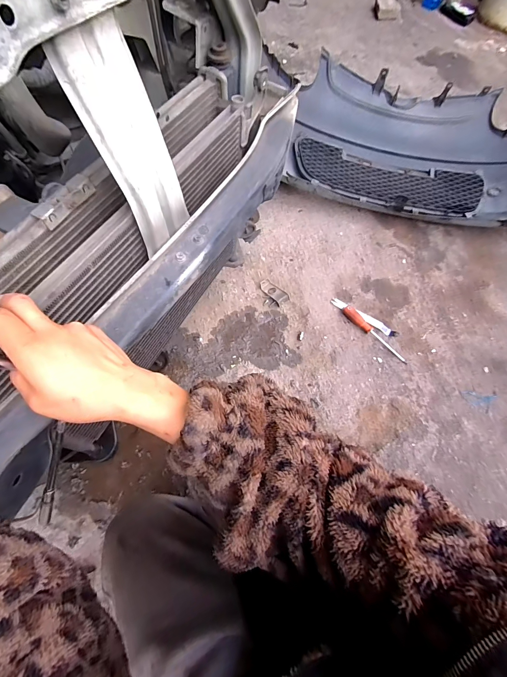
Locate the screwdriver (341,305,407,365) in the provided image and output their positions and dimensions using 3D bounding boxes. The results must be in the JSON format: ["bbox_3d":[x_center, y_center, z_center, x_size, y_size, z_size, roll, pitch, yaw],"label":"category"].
[{"bbox_3d":[0.394,-0.019,0.990,0.248,0.039,0.034,40,68,13],"label":"screwdriver"}]

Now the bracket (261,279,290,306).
[{"bbox_3d":[0.072,-0.160,1.042,0.048,0.022,0.105,-39,74,-20],"label":"bracket"}]

